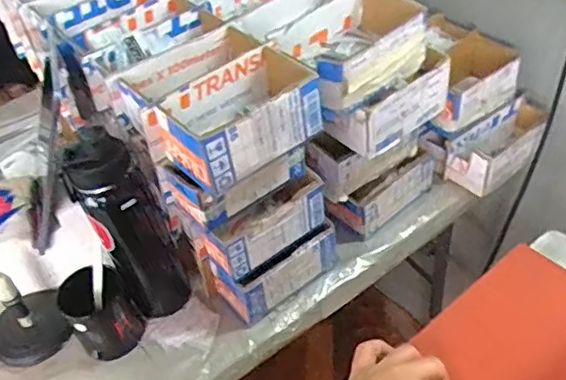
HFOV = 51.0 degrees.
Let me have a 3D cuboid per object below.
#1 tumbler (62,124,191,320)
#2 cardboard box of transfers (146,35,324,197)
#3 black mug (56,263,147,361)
[{"bbox_3d":[-0.182,0.055,0.723,0.083,0.271,0.078,-4,43,4],"label":"tumbler"},{"bbox_3d":[-0.045,-0.077,0.628,0.174,0.071,0.100,-33,49,-25],"label":"cardboard box of transfers"},{"bbox_3d":[-0.231,0.154,0.748,0.079,0.091,0.088,-32,48,-24],"label":"black mug"}]

